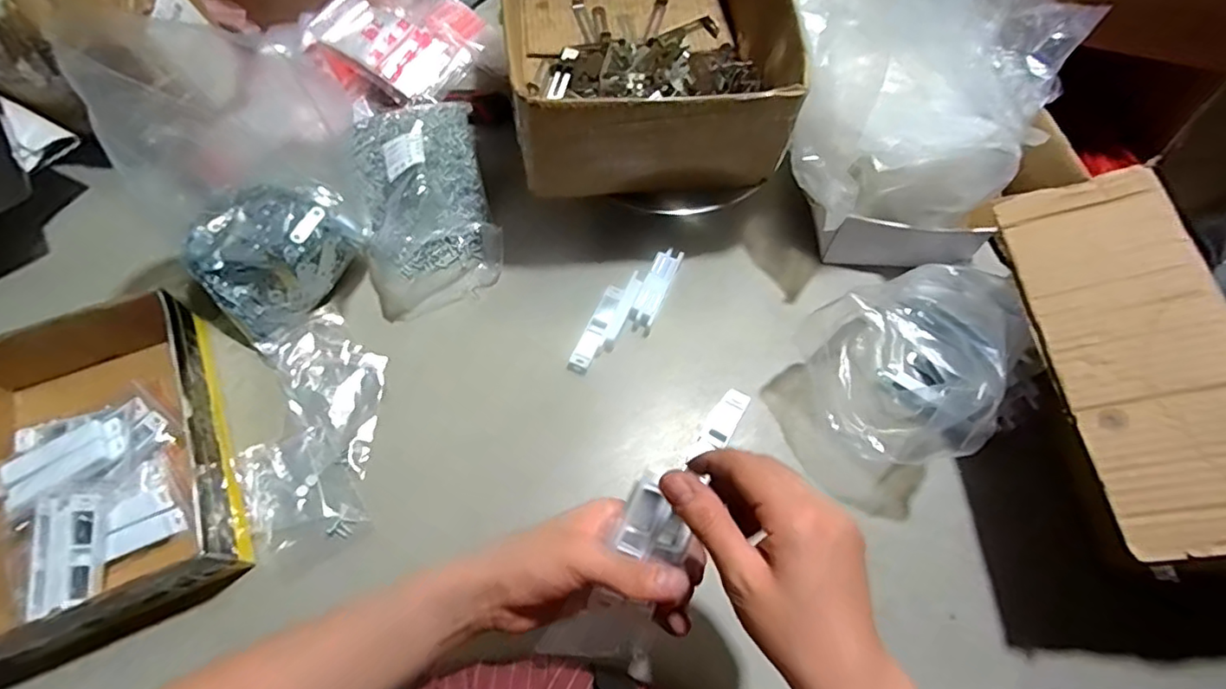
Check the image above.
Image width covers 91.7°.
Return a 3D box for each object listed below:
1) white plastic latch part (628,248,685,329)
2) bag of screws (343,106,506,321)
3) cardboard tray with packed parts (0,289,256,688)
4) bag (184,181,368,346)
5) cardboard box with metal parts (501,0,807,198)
[{"bbox_3d":[0.045,-0.058,0.617,0.026,0.026,0.091,23,67,8],"label":"white plastic latch part"},{"bbox_3d":[-0.199,-0.157,0.620,0.131,0.086,0.222,-15,67,-9],"label":"bag of screws"},{"bbox_3d":[-0.434,0.106,0.487,0.205,0.066,0.250,-23,68,-12],"label":"cardboard tray with packed parts"},{"bbox_3d":[-0.328,-0.094,0.580,0.115,0.063,0.149,38,69,14],"label":"bag"},{"bbox_3d":[0.029,-0.318,0.602,0.254,0.124,0.318,-3,66,-4],"label":"cardboard box with metal parts"}]

